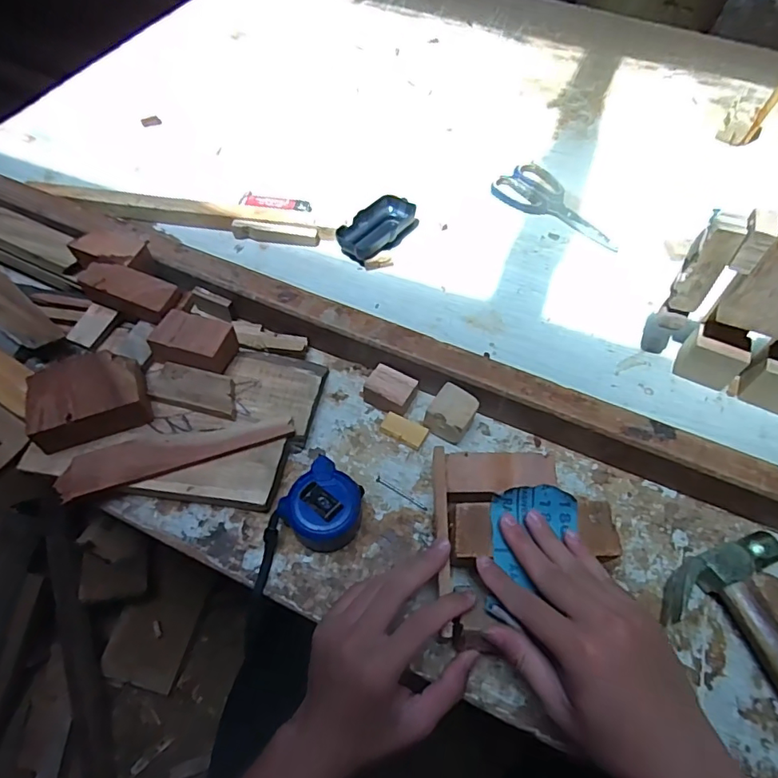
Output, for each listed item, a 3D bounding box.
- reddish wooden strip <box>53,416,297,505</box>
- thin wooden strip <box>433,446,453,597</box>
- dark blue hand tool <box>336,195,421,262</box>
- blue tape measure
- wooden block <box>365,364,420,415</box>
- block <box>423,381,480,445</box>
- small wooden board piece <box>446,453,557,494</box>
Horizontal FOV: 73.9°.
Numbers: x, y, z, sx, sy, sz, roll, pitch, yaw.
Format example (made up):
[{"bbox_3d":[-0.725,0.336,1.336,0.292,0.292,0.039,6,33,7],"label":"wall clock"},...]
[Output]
[{"bbox_3d":[-0.179,0.056,0.441,0.190,0.009,0.042,-12,58,-11],"label":"reddish wooden strip"},{"bbox_3d":[0.041,0.099,0.406,0.011,0.008,0.117,2,56,-2],"label":"thin wooden strip"},{"bbox_3d":[-0.014,-0.196,0.638,0.052,0.029,0.107,32,61,17],"label":"dark blue hand tool"},{"bbox_3d":[-0.052,0.099,0.427,0.057,0.043,0.060,32,61,17],"label":"blue tape measure"},{"bbox_3d":[0.002,0.002,0.498,0.045,0.028,0.037,28,60,15],"label":"wooden block"},{"bbox_3d":[0.057,0.027,0.481,0.040,0.036,0.045,26,59,13],"label":"block"},{"bbox_3d":[0.092,0.069,0.431,0.089,0.008,0.036,-1,57,-4],"label":"small wooden board piece"}]

